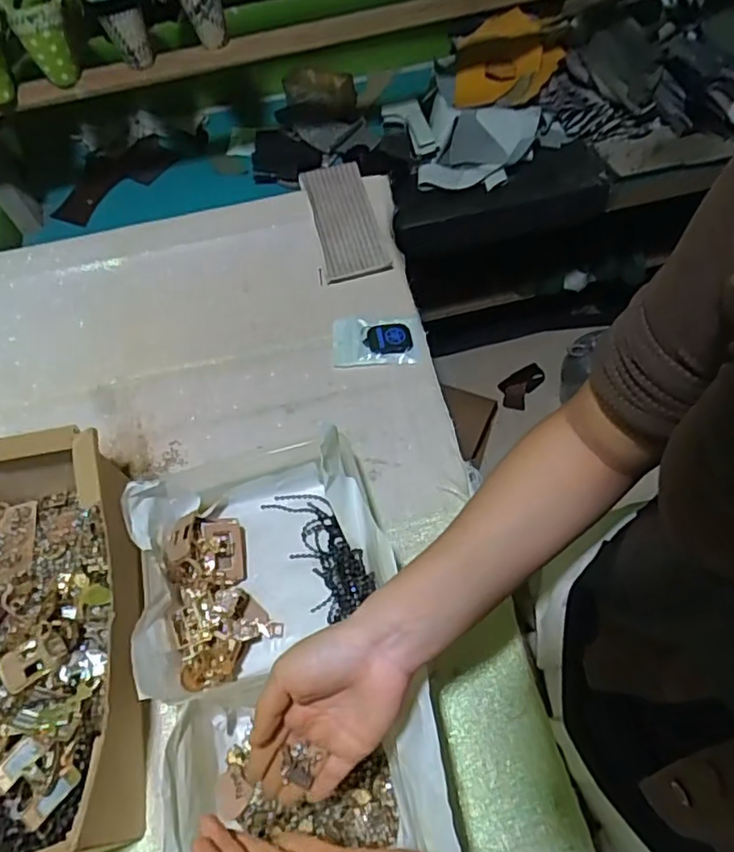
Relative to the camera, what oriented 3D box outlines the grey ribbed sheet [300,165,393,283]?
[{"bbox_3d":[-0.030,-0.261,0.777,0.080,0.015,0.174,-15,70,-2],"label":"grey ribbed sheet"}]

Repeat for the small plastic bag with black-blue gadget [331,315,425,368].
[{"bbox_3d":[0.011,-0.098,0.698,0.100,0.014,0.061,-2,60,1],"label":"small plastic bag with black-blue gadget"}]

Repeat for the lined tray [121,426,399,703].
[{"bbox_3d":[-0.099,0.108,0.543,0.213,0.081,0.197,-20,61,-9],"label":"lined tray"}]

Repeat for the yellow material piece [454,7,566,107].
[{"bbox_3d":[0.222,-0.594,0.979,0.158,0.056,0.176,2,60,3],"label":"yellow material piece"}]

